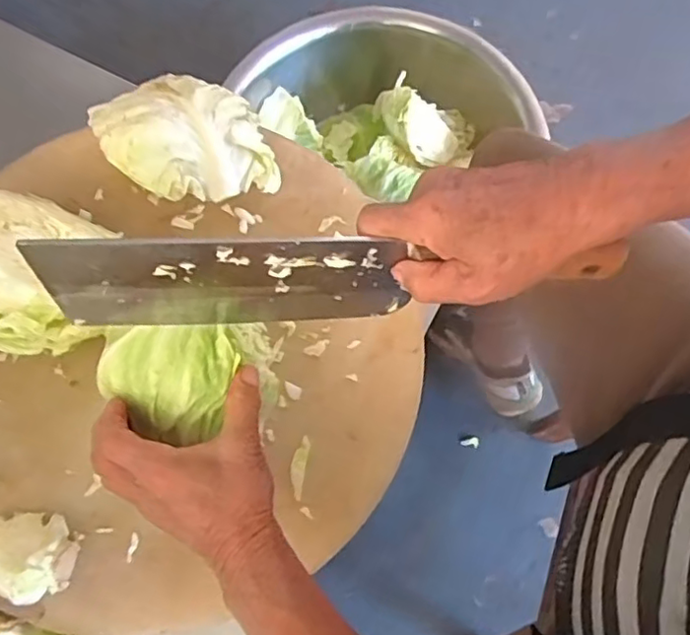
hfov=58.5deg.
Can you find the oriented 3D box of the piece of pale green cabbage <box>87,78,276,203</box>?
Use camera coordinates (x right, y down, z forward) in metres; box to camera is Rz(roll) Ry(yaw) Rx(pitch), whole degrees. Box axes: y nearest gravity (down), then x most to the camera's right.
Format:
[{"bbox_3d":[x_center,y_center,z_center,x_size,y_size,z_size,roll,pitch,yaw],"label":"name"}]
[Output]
[{"bbox_3d":[-0.135,-0.152,0.516,0.137,0.072,0.114,-15,72,-6],"label":"piece of pale green cabbage"}]

